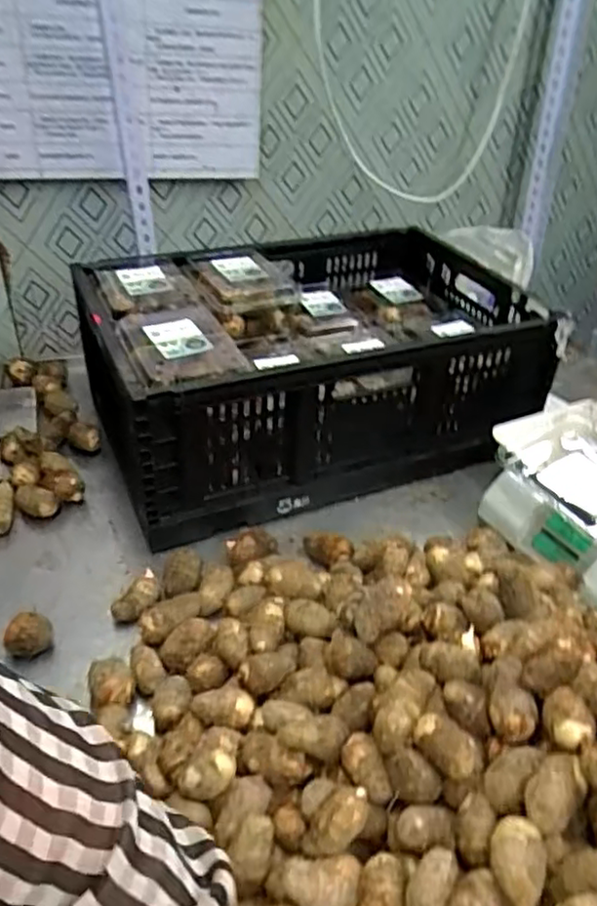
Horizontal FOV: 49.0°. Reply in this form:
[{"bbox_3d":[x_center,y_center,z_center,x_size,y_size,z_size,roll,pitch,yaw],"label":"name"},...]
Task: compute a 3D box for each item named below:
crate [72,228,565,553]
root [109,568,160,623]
[{"bbox_3d":[0.013,-0.143,0.982,0.604,0.224,0.414,-12,40,-19],"label":"crate"},{"bbox_3d":[-0.177,0.167,0.726,0.031,0.040,0.056,31,45,31],"label":"root"}]

